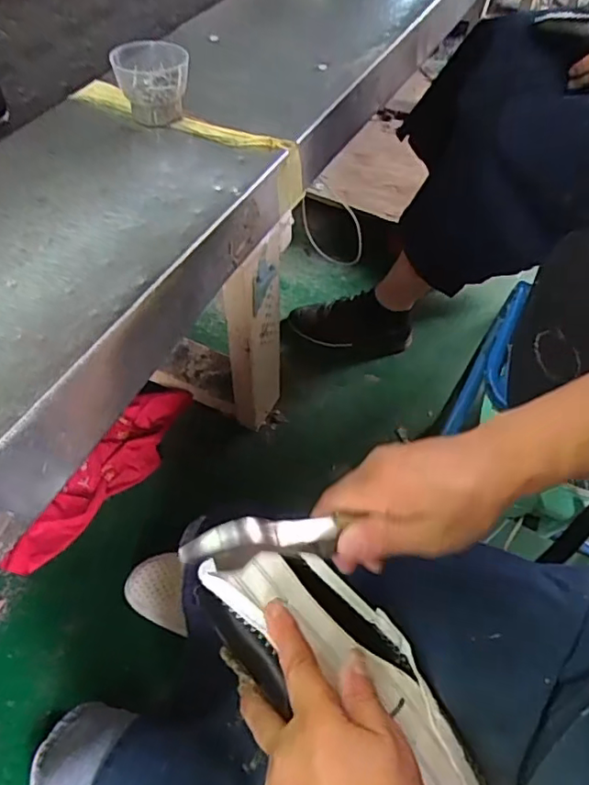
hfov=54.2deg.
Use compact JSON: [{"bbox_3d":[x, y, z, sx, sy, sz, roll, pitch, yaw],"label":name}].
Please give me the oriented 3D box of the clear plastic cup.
[{"bbox_3d":[-0.123,-0.271,0.505,0.061,0.050,0.058,1,53,-1],"label":"clear plastic cup"}]

